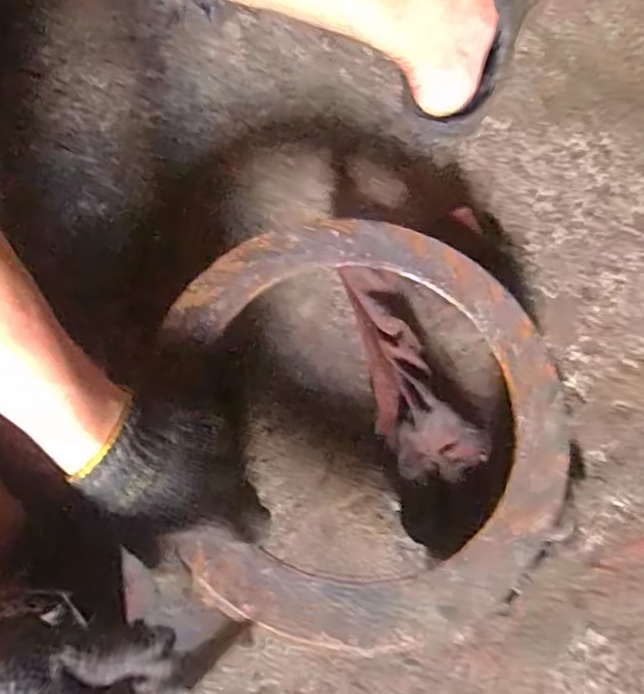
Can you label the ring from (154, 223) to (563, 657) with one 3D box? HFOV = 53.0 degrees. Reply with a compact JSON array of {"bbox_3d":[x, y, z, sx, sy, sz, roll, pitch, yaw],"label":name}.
[{"bbox_3d":[0.039,0.058,0.530,0.328,0.039,0.342,2,71,-7],"label":"ring"}]

